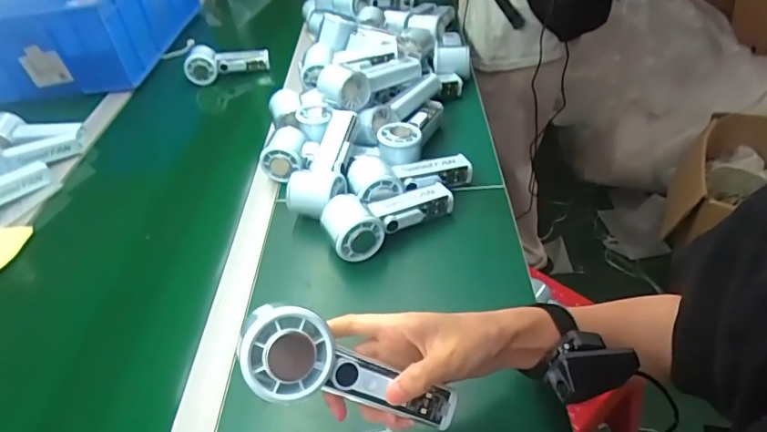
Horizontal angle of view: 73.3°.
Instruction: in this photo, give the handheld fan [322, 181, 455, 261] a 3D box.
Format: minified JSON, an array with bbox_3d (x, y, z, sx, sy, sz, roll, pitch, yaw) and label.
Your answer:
[{"bbox_3d":[0.011,-0.001,0.584,0.155,0.052,0.061,-18,42,-12],"label":"handheld fan"}]

